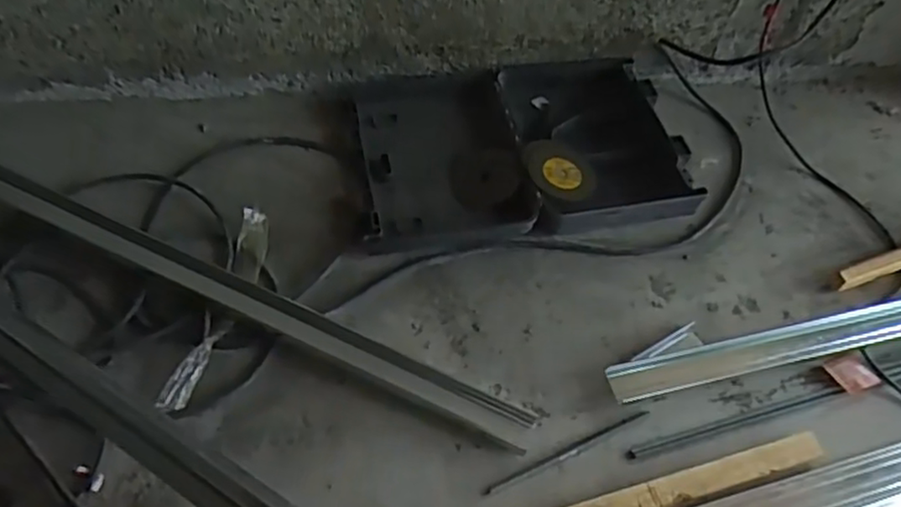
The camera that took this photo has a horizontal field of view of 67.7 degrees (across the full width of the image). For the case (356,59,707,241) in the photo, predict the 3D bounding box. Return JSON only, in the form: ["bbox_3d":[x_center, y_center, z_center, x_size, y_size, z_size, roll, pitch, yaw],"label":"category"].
[{"bbox_3d":[0.104,-0.171,1.042,0.466,0.065,0.337,-6,57,-8],"label":"case"}]

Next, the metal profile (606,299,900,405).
[{"bbox_3d":[0.744,0.065,0.949,1.127,0.032,0.057,-10,58,-11],"label":"metal profile"}]

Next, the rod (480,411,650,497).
[{"bbox_3d":[0.140,0.235,0.804,0.224,0.006,0.015,-21,61,-17],"label":"rod"}]

